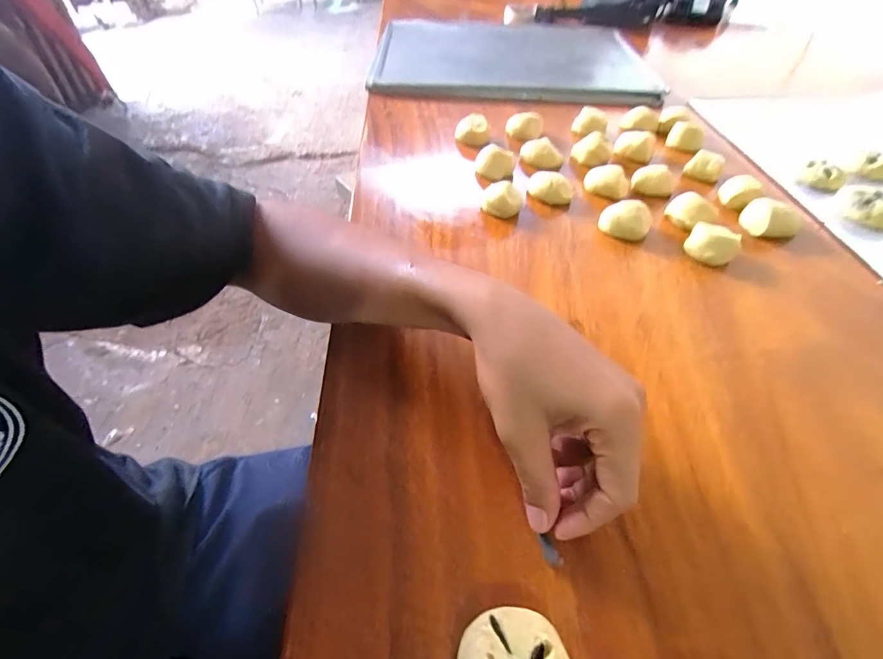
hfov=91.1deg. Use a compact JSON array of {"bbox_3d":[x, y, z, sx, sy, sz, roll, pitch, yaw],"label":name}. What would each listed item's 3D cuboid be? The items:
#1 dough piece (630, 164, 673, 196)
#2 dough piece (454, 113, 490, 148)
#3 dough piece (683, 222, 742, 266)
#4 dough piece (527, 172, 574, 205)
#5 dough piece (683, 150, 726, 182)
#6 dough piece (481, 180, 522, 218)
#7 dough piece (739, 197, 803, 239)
[{"bbox_3d":[0.235,-0.167,0.480,0.044,0.022,0.029,24,52,18],"label":"dough piece"},{"bbox_3d":[0.039,-0.248,0.546,0.040,0.029,0.042,1,48,-2],"label":"dough piece"},{"bbox_3d":[0.251,-0.078,0.403,0.042,0.027,0.035,32,56,24],"label":"dough piece"},{"bbox_3d":[0.117,-0.156,0.470,0.052,0.020,0.028,26,53,20],"label":"dough piece"},{"bbox_3d":[0.305,-0.192,0.499,0.036,0.022,0.019,28,54,21],"label":"dough piece"},{"bbox_3d":[0.062,-0.133,0.444,0.039,0.024,0.036,8,49,5],"label":"dough piece"},{"bbox_3d":[0.329,-0.110,0.429,0.048,0.028,0.031,3,49,1],"label":"dough piece"}]

